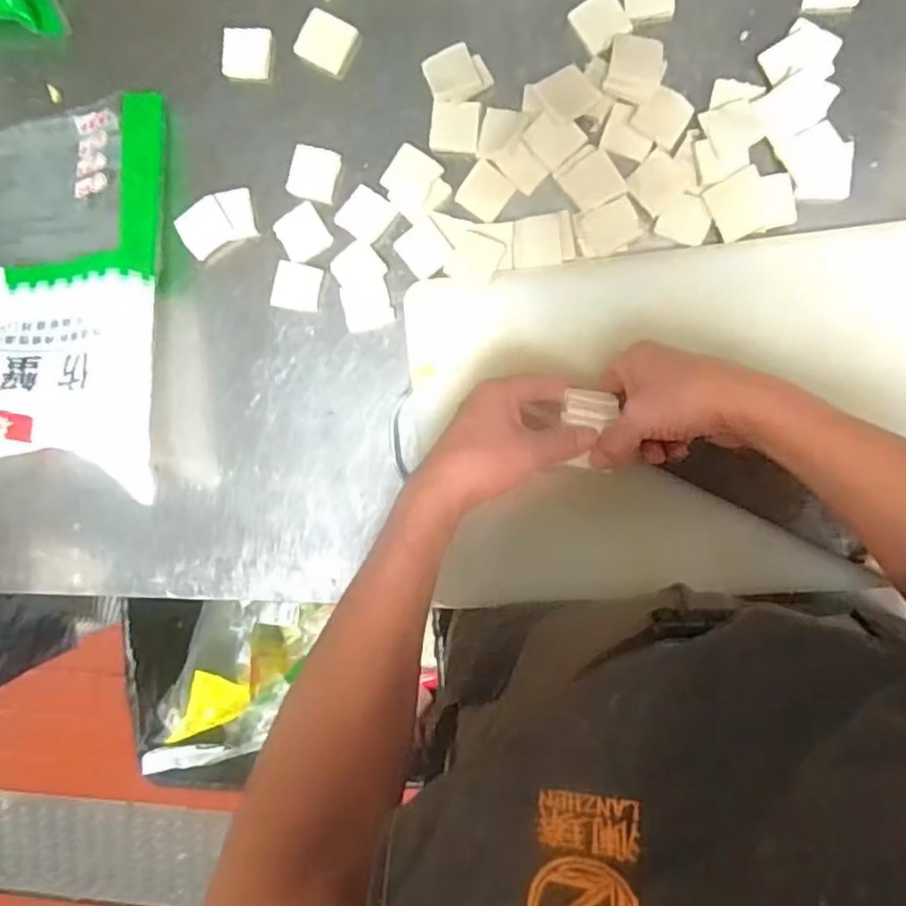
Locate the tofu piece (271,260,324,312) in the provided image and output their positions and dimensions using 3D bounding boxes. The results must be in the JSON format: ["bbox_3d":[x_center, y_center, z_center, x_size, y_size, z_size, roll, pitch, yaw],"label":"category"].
[{"bbox_3d":[-0.144,-0.154,0.653,0.045,0.009,0.042,13,95,7],"label":"tofu piece"}]

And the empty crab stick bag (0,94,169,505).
[{"bbox_3d":[-0.406,-0.145,0.654,0.277,0.096,0.356,-1,93,8],"label":"empty crab stick bag"}]

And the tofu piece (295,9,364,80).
[{"bbox_3d":[-0.113,-0.370,0.636,0.049,0.013,0.048,25,96,6],"label":"tofu piece"}]

